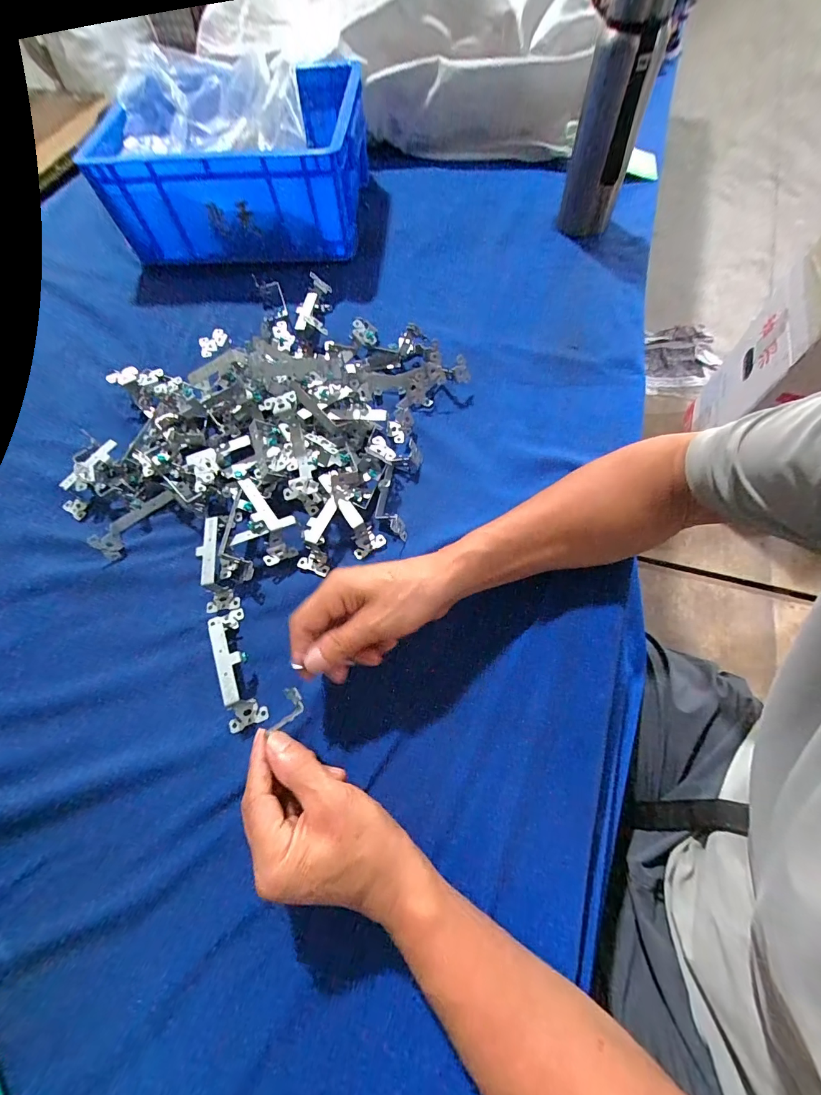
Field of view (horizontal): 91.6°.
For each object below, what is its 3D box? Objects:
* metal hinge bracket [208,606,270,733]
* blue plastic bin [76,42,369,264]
[{"bbox_3d":[-0.157,0.103,0.349,0.033,0.032,0.105,-21,67,-6],"label":"metal hinge bracket"},{"bbox_3d":[-0.232,-0.532,0.551,0.326,0.136,0.206,1,66,4],"label":"blue plastic bin"}]

